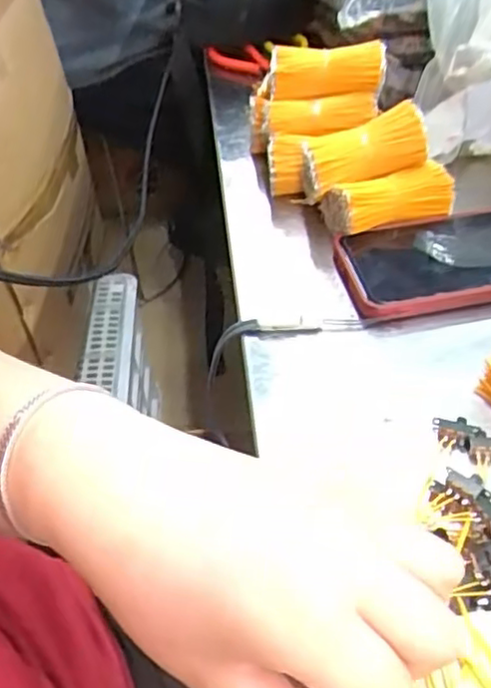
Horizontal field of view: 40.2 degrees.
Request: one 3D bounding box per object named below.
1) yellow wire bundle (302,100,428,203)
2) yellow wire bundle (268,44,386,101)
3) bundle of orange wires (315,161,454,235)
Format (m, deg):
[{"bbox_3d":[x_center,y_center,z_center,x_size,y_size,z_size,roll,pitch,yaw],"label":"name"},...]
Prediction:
[{"bbox_3d":[0.079,-0.131,0.456,0.085,0.032,0.035,-23,47,0],"label":"yellow wire bundle"},{"bbox_3d":[0.061,-0.205,0.503,0.084,0.027,0.032,-3,45,0],"label":"yellow wire bundle"},{"bbox_3d":[0.099,-0.095,0.455,0.085,0.035,0.038,-10,46,-7],"label":"bundle of orange wires"}]

